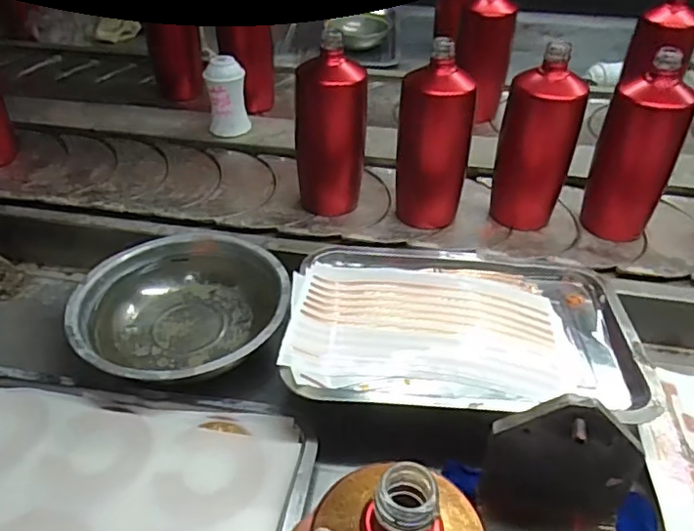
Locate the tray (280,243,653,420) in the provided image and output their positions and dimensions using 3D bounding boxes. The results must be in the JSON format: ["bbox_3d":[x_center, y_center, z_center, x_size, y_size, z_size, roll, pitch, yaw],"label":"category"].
[{"bbox_3d":[0.101,0.058,0.531,0.298,0.046,0.202,3,39,2],"label":"tray"}]

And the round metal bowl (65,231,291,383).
[{"bbox_3d":[-0.160,0.041,0.564,0.192,0.043,0.197,1,39,-1],"label":"round metal bowl"}]

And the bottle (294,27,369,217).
[{"bbox_3d":[-0.020,-0.149,0.674,0.072,0.195,0.076,-1,45,1],"label":"bottle"}]

